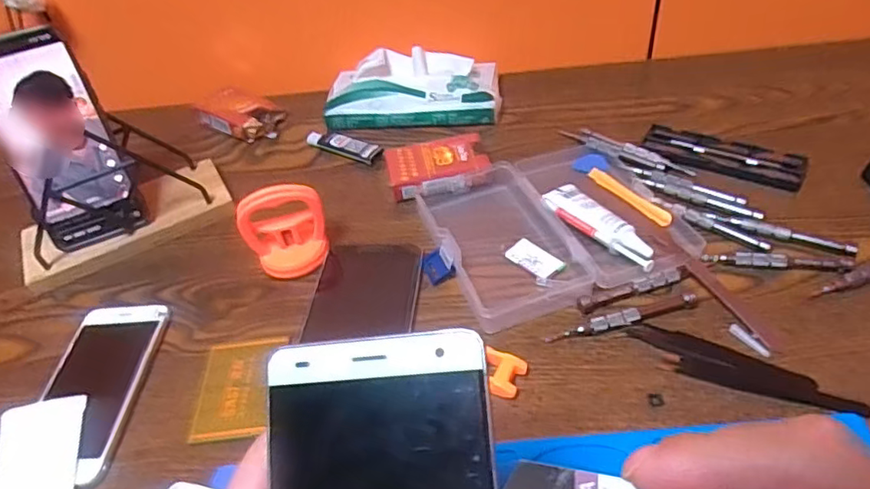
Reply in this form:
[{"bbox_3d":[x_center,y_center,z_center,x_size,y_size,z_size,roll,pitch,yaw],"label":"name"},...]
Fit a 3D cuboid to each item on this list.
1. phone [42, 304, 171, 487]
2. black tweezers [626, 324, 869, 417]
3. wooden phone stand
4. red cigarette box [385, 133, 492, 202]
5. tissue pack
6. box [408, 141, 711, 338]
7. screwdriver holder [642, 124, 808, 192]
[{"bbox_3d":[-0.229,0.094,0.396,0.064,0.008,0.132,-4,44,4],"label":"phone"},{"bbox_3d":[0.185,0.077,0.357,0.130,0.007,0.028,16,49,23],"label":"black tweezers"},{"bbox_3d":[-0.271,-0.046,0.494,0.168,0.085,0.084,-25,47,-17],"label":"wooden phone stand"},{"bbox_3d":[0.002,-0.070,0.521,0.085,0.022,0.056,-12,44,-5],"label":"red cigarette box"},{"bbox_3d":[-0.022,-0.158,0.597,0.173,0.049,0.080,0,45,8],"label":"tissue pack"},{"bbox_3d":[0.089,-0.019,0.458,0.175,0.020,0.159,-18,45,-10],"label":"box"},{"bbox_3d":[0.244,-0.076,0.503,0.125,0.007,0.048,17,49,23],"label":"screwdriver holder"}]

